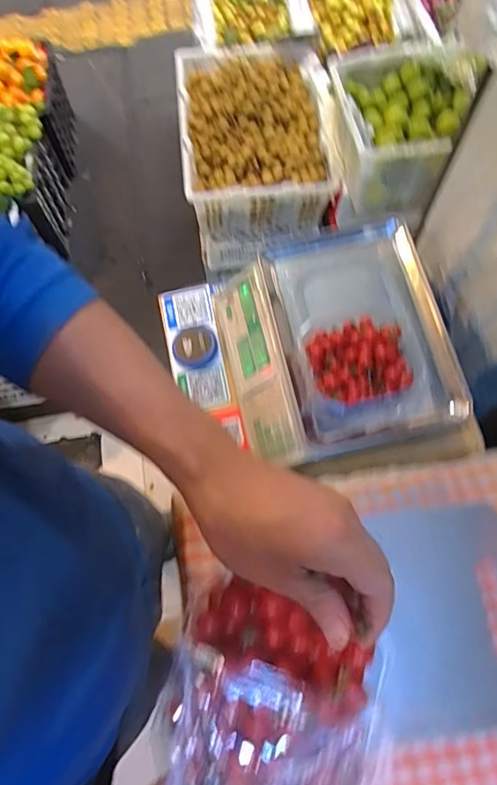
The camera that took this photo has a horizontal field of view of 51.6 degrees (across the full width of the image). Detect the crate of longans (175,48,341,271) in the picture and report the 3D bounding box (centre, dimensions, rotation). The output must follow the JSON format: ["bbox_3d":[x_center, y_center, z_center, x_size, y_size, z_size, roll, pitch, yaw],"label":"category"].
[{"bbox_3d":[0.019,-0.634,1.330,0.359,0.210,0.484,-5,71,1],"label":"crate of longans"}]

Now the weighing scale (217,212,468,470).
[{"bbox_3d":[0.141,-0.076,0.815,0.336,0.158,0.345,-13,71,-2],"label":"weighing scale"}]

